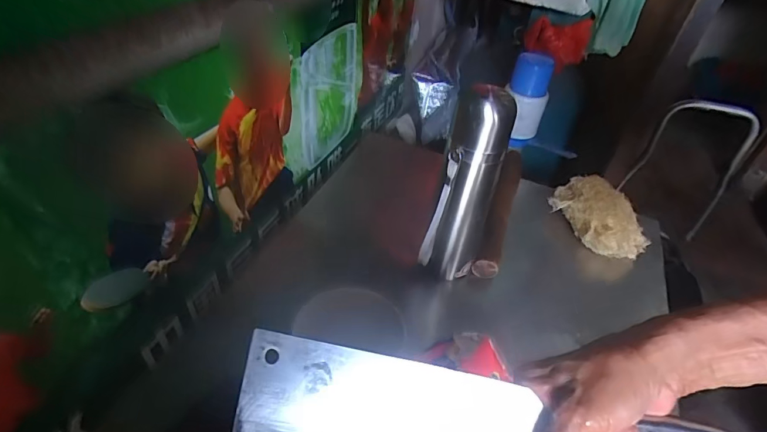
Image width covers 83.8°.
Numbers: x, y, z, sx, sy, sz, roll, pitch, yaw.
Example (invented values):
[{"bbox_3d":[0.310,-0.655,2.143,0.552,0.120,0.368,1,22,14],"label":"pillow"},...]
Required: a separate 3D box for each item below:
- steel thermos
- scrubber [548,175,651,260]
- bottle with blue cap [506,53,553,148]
[{"bbox_3d":[0.095,-0.017,0.500,0.064,0.255,0.058,18,43,11],"label":"steel thermos"},{"bbox_3d":[0.317,-0.003,0.624,0.082,0.057,0.136,-15,46,-23],"label":"scrubber"},{"bbox_3d":[0.266,-0.213,0.800,0.076,0.158,0.078,18,43,11],"label":"bottle with blue cap"}]

